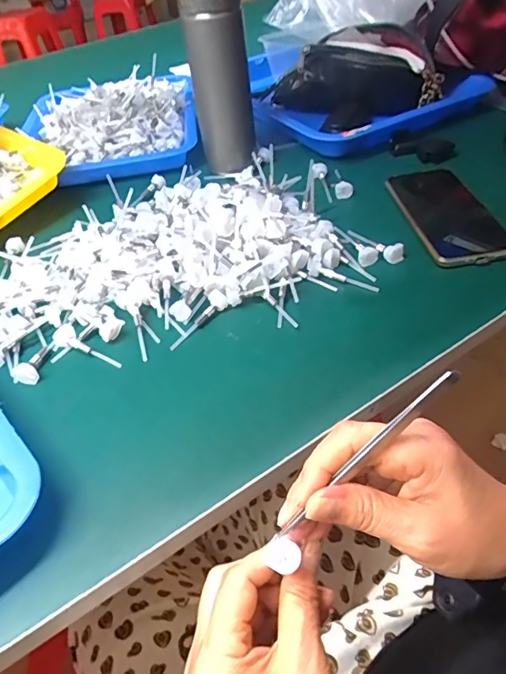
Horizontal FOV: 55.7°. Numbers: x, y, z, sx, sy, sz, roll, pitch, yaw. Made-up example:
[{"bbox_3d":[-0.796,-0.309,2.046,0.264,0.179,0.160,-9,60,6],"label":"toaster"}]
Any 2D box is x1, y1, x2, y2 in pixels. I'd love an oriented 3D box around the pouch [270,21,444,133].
[{"bbox_3d":[0.139,-0.356,0.665,0.228,0.106,0.088,8,47,15],"label":"pouch"}]

